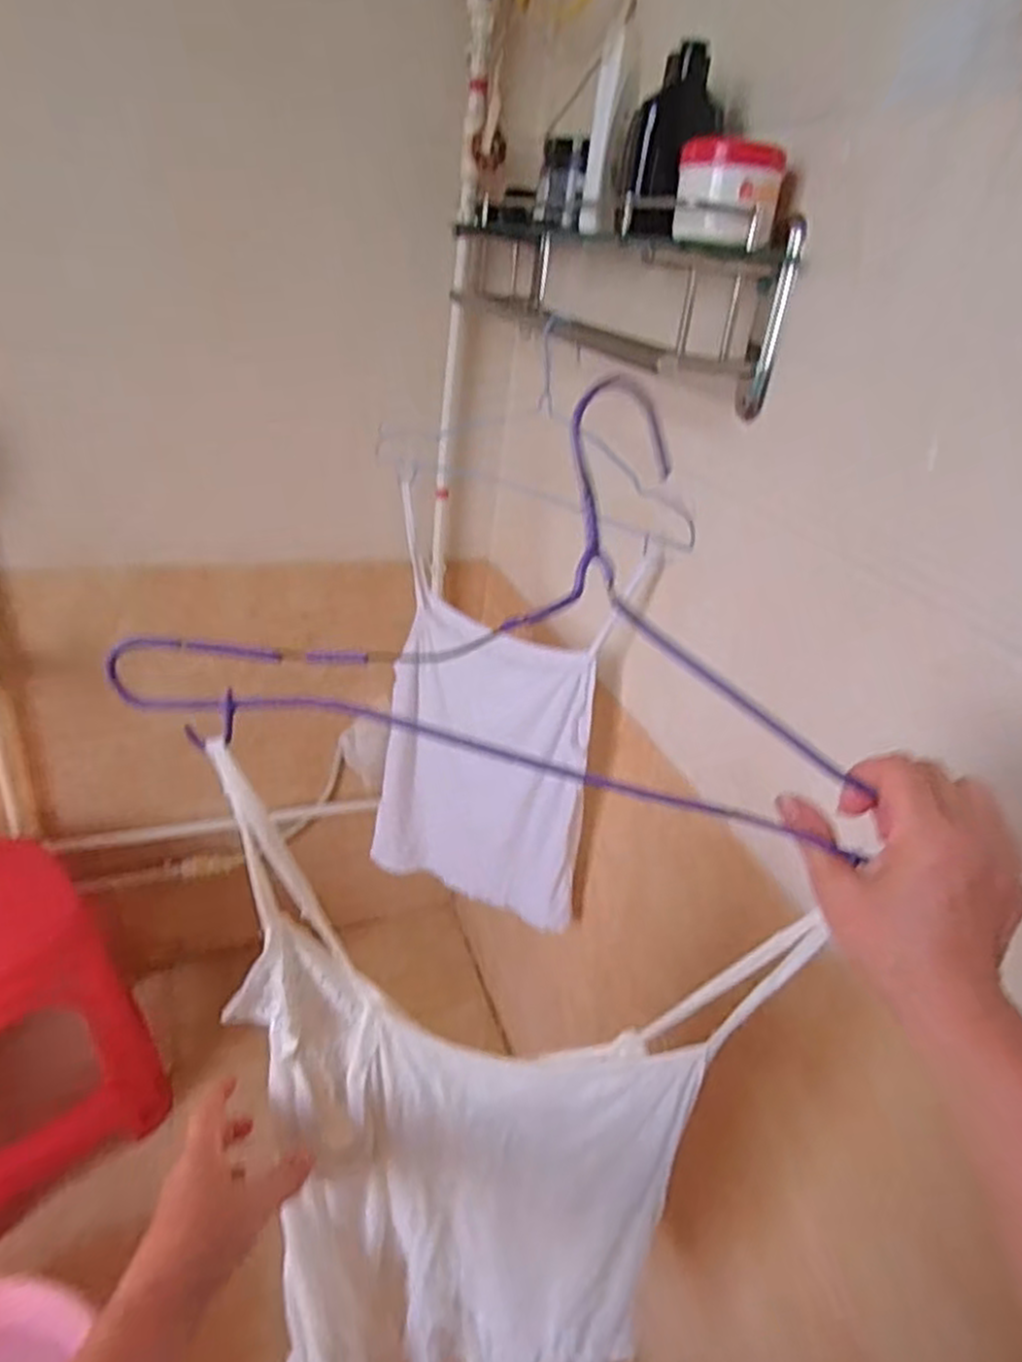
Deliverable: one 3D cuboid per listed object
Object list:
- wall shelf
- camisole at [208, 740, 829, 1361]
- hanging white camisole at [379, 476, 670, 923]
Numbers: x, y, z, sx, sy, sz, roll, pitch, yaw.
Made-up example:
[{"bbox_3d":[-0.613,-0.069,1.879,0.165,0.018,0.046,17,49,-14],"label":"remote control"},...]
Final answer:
[{"bbox_3d":[0.079,-0.438,0.842,0.142,0.144,0.581,-4,32,-20],"label":"wall shelf"},{"bbox_3d":[-0.036,0.365,0.526,0.271,0.637,0.079,3,30,-9],"label":"camisole"},{"bbox_3d":[-0.029,0.077,1.003,0.308,0.544,0.060,15,30,12],"label":"hanging white camisole"}]

